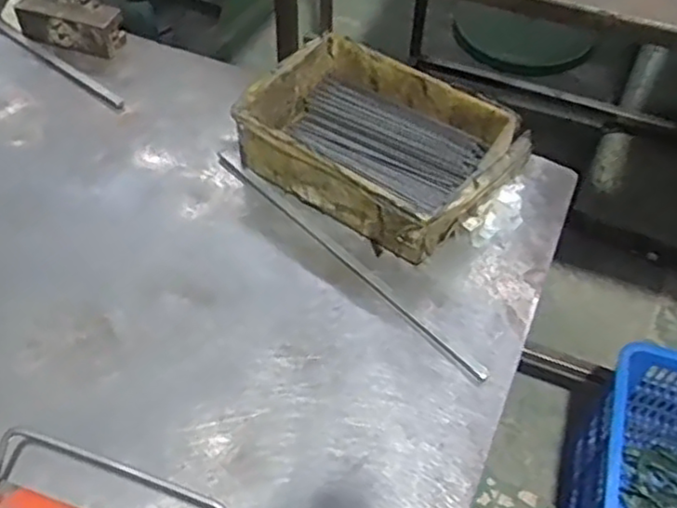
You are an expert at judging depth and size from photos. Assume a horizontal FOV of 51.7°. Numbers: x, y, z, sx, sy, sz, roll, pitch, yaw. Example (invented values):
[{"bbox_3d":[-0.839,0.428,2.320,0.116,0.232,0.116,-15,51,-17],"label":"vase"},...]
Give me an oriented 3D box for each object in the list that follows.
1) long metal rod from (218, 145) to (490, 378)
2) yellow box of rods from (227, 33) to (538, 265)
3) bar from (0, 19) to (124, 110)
[{"bbox_3d":[-0.001,-0.001,0.668,0.013,0.006,0.356,-36,61,-28],"label":"long metal rod"},{"bbox_3d":[0.038,-0.119,0.708,0.261,0.070,0.179,32,57,20],"label":"yellow box of rods"},{"bbox_3d":[-0.380,-0.257,0.859,0.338,0.007,0.018,34,61,21],"label":"bar"}]

